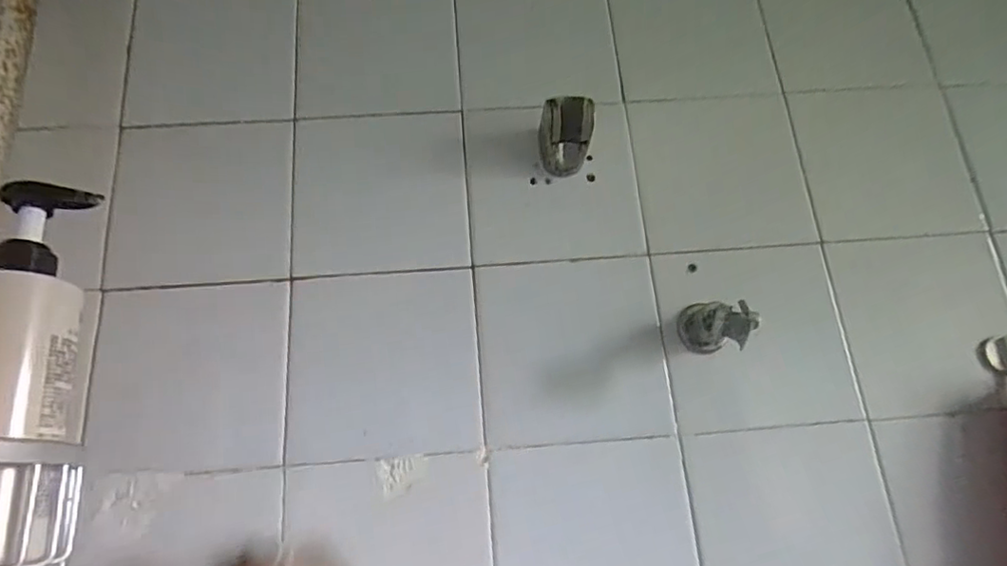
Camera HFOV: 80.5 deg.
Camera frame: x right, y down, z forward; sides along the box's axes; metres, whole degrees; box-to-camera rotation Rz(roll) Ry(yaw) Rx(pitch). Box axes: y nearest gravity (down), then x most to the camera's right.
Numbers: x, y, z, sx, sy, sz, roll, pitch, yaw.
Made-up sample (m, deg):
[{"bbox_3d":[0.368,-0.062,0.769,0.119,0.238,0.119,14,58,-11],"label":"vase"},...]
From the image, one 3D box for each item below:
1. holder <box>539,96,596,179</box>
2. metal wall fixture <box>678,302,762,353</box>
[{"bbox_3d":[0.053,-0.123,0.505,0.044,0.044,0.057,-6,-18,2],"label":"holder"},{"bbox_3d":[0.162,0.030,0.450,0.056,0.039,0.069,-11,-19,15],"label":"metal wall fixture"}]

